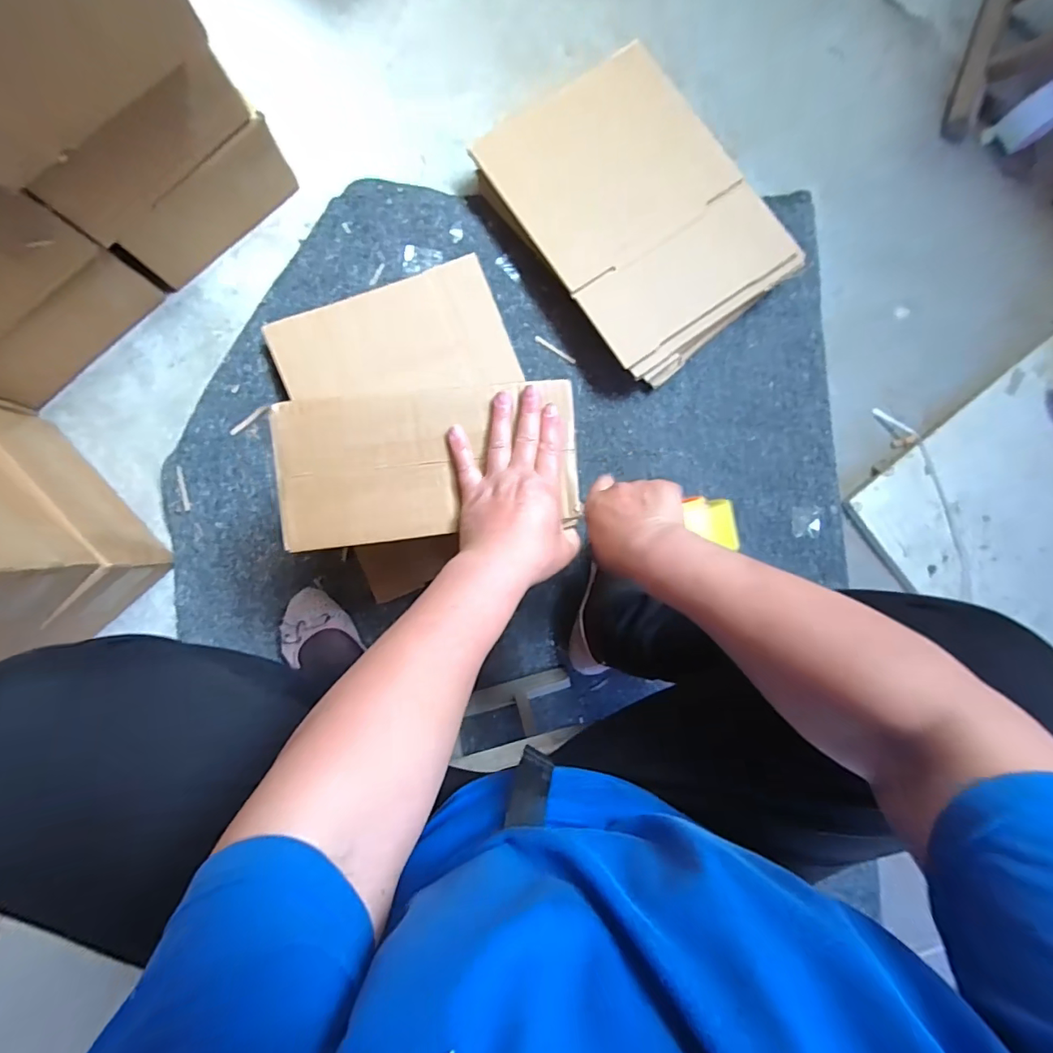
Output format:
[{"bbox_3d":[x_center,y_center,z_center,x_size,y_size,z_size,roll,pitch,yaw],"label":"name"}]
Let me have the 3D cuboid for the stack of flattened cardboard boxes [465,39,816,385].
[{"bbox_3d":[0.144,-0.430,0.691,0.302,0.064,0.403,-39,91,-6],"label":"stack of flattened cardboard boxes"}]

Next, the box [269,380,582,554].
[{"bbox_3d":[-0.081,-0.055,0.427,0.252,0.022,0.122,-7,87,-6],"label":"box"}]

